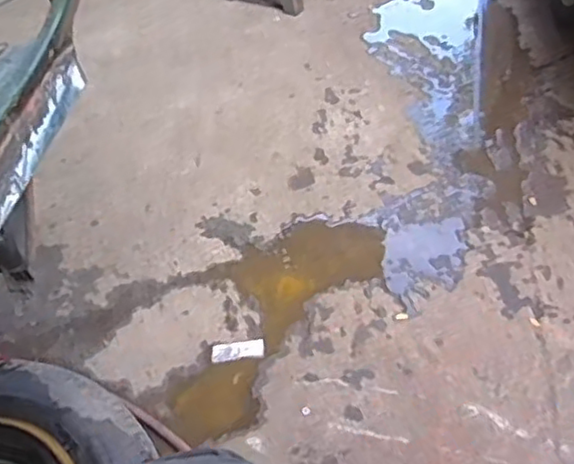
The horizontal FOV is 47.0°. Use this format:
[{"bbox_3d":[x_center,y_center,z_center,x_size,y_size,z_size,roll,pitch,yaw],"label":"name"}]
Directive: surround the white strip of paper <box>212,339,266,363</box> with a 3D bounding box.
[{"bbox_3d":[-0.081,0.198,1.104,0.088,0.009,0.029,-8,46,-2],"label":"white strip of paper"}]

